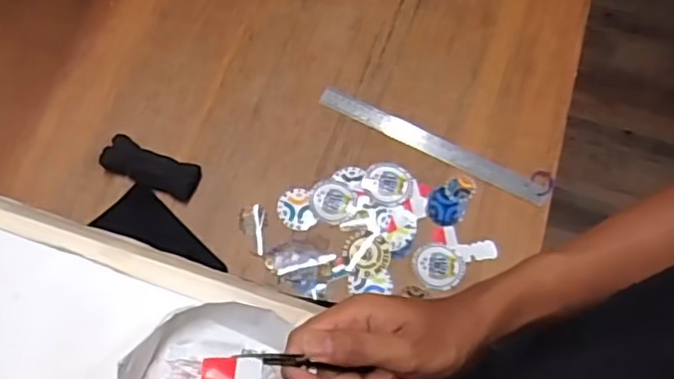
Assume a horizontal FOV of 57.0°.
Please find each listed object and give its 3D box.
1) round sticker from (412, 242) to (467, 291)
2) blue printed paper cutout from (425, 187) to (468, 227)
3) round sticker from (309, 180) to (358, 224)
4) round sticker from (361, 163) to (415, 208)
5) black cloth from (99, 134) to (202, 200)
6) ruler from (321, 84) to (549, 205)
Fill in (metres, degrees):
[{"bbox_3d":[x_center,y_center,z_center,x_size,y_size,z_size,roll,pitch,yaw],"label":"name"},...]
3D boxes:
[{"bbox_3d":[0.127,0.095,0.771,0.063,0.004,0.056,10,70,3],"label":"round sticker"},{"bbox_3d":[0.138,0.024,0.799,0.049,0.005,0.046,39,73,12],"label":"blue printed paper cutout"},{"bbox_3d":[-0.004,0.016,0.804,0.059,0.004,0.057,1,73,-4],"label":"round sticker"},{"bbox_3d":[0.067,-0.008,0.808,0.063,0.004,0.058,0,70,-1],"label":"round sticker"},{"bbox_3d":[-0.240,-0.029,0.806,0.124,0.024,0.049,21,71,6],"label":"black cloth"},{"bbox_3d":[0.125,-0.061,0.829,0.320,0.005,0.031,26,78,9],"label":"ruler"}]

